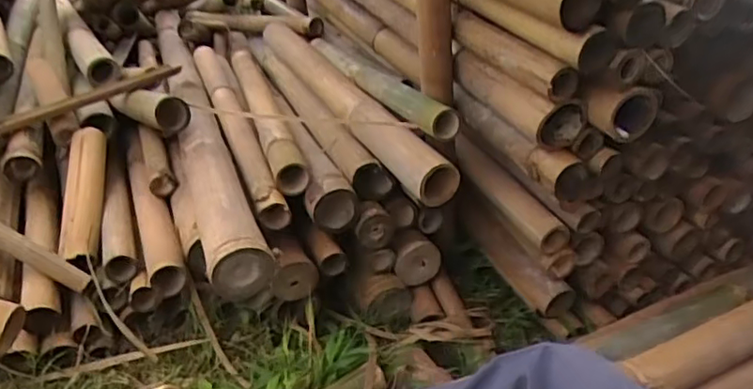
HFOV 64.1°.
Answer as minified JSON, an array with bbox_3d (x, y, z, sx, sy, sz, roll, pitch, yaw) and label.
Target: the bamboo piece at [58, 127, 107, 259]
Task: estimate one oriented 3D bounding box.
[{"bbox_3d":[-0.500,-0.007,1.027,0.067,0.049,0.297,-4,45,-20],"label":"bamboo piece"}]

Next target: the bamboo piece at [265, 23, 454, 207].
[{"bbox_3d":[-0.093,-0.237,1.254,0.089,0.073,0.939,-6,32,-22],"label":"bamboo piece"}]

